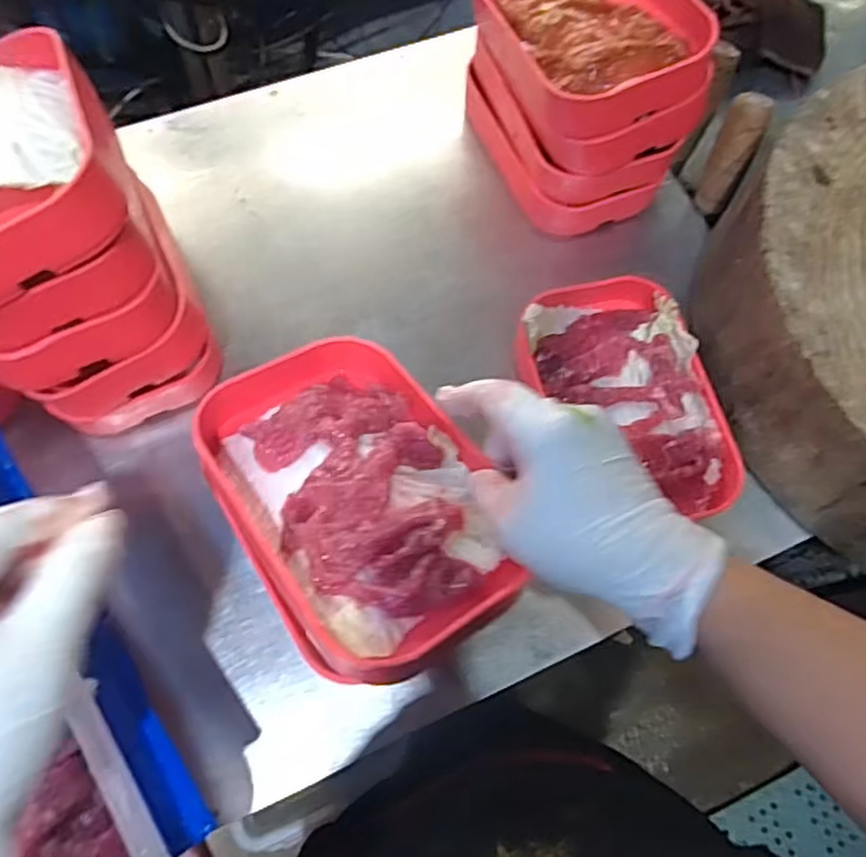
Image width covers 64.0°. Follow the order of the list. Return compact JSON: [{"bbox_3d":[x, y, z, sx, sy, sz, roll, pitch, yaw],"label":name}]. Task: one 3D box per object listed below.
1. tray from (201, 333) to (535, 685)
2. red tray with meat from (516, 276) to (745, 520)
[{"bbox_3d":[-0.042,0.033,0.374,0.123,0.060,0.188,-31,73,-14],"label":"tray"},{"bbox_3d":[0.137,-0.021,0.507,0.123,0.037,0.180,-13,69,-8],"label":"red tray with meat"}]

